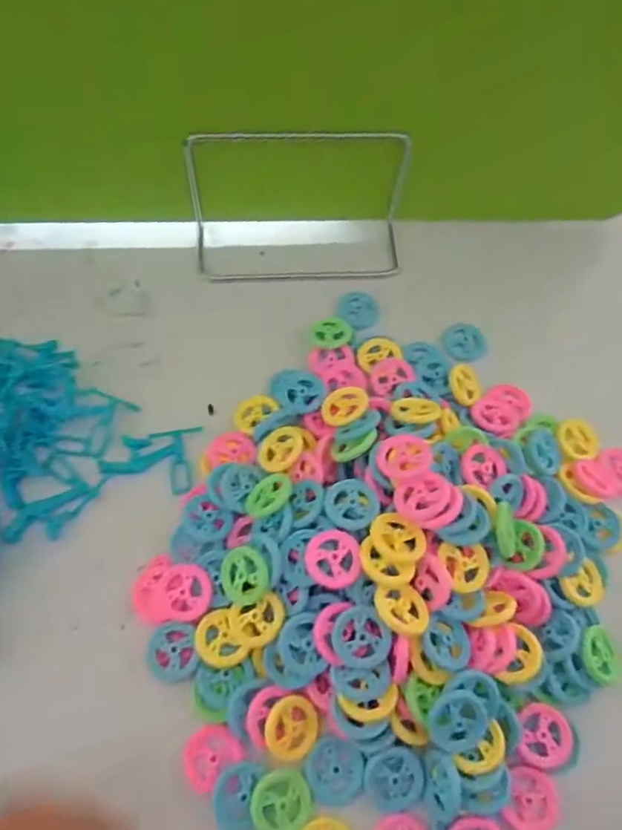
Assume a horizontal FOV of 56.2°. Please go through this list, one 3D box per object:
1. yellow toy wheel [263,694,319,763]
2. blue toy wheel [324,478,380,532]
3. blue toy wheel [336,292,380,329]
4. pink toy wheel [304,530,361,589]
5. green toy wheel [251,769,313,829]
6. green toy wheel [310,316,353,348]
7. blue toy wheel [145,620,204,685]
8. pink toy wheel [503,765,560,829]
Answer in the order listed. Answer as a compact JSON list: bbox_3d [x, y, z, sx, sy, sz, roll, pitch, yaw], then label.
[{"bbox_3d":[-0.010,0.159,0.294,0.029,0.004,0.029,7,74,-25],"label":"yellow toy wheel"},{"bbox_3d":[0.022,0.048,0.316,0.030,0.005,0.028,1,63,-2],"label":"blue toy wheel"},{"bbox_3d":[0.034,-0.075,0.417,0.030,0.004,0.033,1,63,-2],"label":"blue toy wheel"},{"bbox_3d":[0.011,0.074,0.297,0.028,0.004,0.029,1,63,-2],"label":"pink toy wheel"},{"bbox_3d":[-0.014,0.189,0.281,0.029,0.004,0.029,1,63,-2],"label":"green toy wheel"},{"bbox_3d":[0.015,-0.057,0.403,0.027,0.007,0.025,1,63,-2],"label":"green toy wheel"},{"bbox_3d":[-0.073,0.125,0.307,0.028,0.012,0.030,1,63,-2],"label":"blue toy wheel"},{"bbox_3d":[0.111,0.193,0.289,0.026,0.008,0.030,16,63,5],"label":"pink toy wheel"}]

